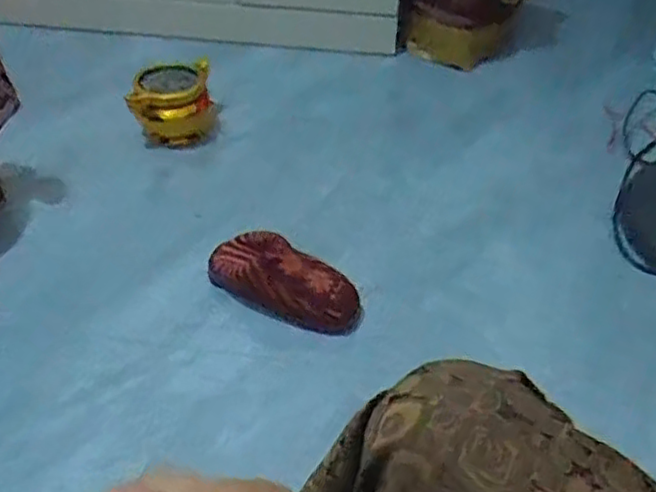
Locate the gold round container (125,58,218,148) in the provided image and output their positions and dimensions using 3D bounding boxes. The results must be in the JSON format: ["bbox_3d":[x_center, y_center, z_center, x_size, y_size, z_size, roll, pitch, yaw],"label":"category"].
[{"bbox_3d":[-0.307,-0.276,1.368,0.158,0.144,0.124,4,41,2],"label":"gold round container"}]

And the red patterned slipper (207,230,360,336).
[{"bbox_3d":[-0.067,0.050,1.008,0.246,0.107,0.073,22,44,21],"label":"red patterned slipper"}]

